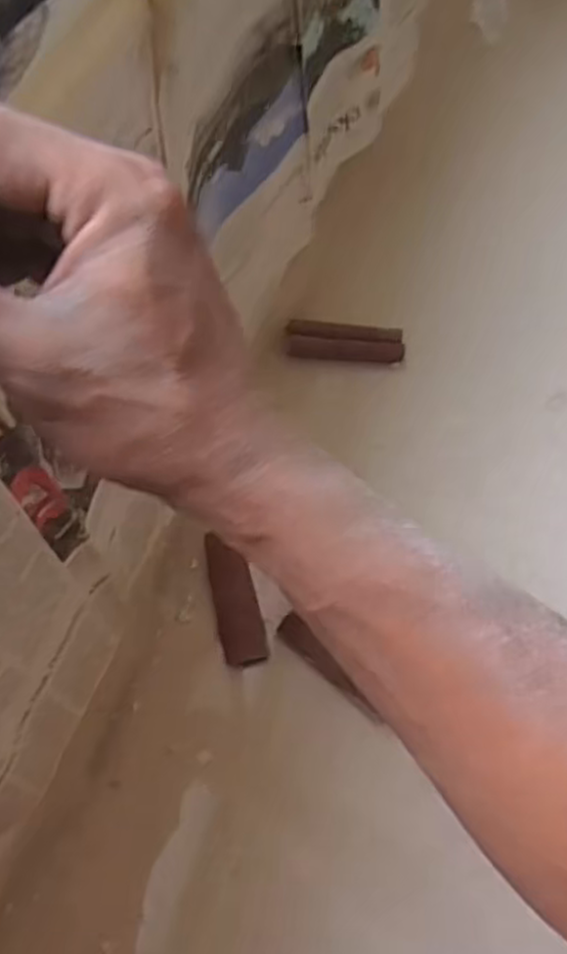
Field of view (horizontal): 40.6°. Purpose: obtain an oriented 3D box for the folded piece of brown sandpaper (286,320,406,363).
[{"bbox_3d":[0.054,-0.117,0.665,0.100,0.017,0.034,0,63,-2],"label":"folded piece of brown sandpaper"}]

